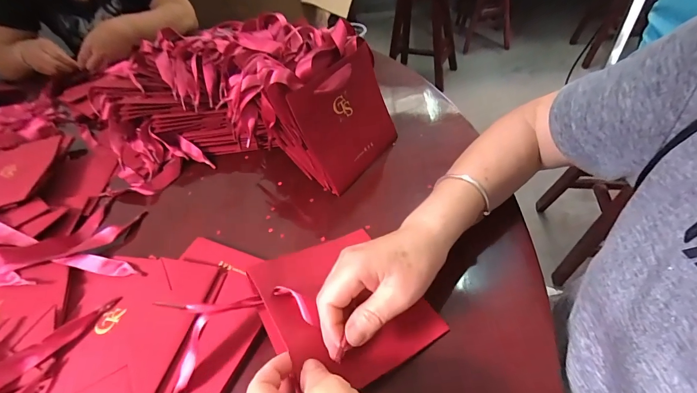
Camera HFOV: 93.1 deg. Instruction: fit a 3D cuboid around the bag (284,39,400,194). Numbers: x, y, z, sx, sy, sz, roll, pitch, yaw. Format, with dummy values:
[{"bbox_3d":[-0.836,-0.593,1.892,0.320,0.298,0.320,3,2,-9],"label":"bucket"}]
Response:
[{"bbox_3d":[0.003,-0.101,0.424,0.011,0.139,0.140,13,49,46],"label":"bag"}]

